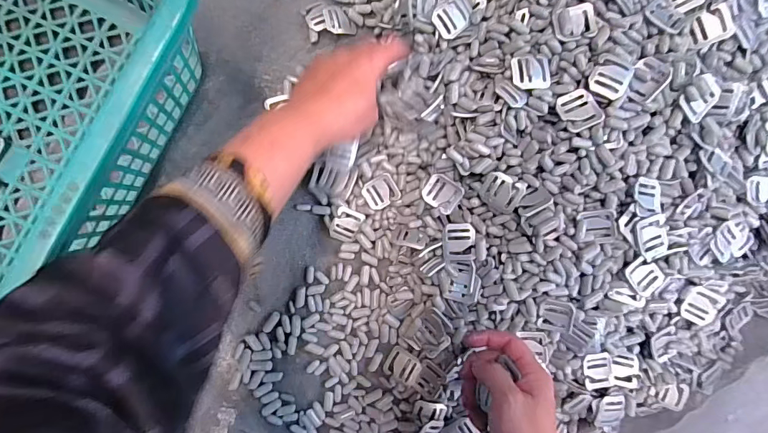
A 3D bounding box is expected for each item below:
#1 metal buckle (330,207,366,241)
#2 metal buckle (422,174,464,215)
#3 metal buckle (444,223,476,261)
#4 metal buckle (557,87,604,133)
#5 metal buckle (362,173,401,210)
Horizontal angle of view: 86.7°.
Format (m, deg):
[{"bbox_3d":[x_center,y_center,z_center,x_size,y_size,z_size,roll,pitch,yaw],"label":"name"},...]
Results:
[{"bbox_3d":[-0.039,0.009,0.423,0.028,0.008,0.033,26,83,-5],"label":"metal buckle"},{"bbox_3d":[0.056,-0.022,0.387,0.035,0.011,0.030,33,107,14],"label":"metal buckle"},{"bbox_3d":[0.073,0.025,0.389,0.029,0.008,0.035,-6,88,22],"label":"metal buckle"},{"bbox_3d":[0.165,-0.090,0.344,0.029,0.008,0.033,-23,77,13],"label":"metal buckle"},{"bbox_3d":[-0.003,-0.025,0.412,0.033,0.004,0.030,-29,97,11],"label":"metal buckle"}]

